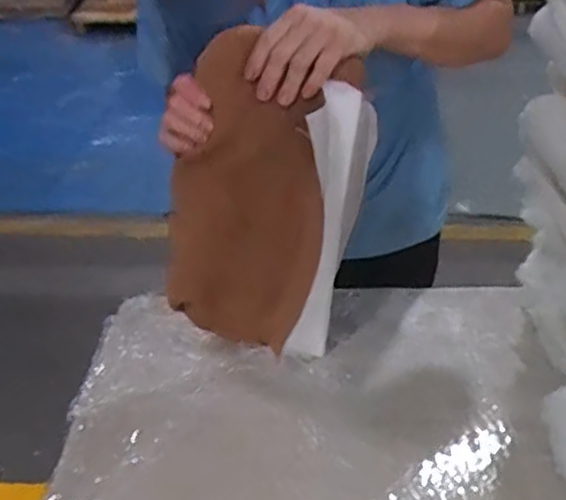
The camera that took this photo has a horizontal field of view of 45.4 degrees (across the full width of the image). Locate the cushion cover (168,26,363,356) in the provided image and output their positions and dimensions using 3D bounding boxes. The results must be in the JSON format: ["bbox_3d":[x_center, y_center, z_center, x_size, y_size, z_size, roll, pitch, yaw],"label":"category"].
[{"bbox_3d":[-0.038,-0.049,0.863,0.211,0.405,0.094,14,36,21],"label":"cushion cover"}]

